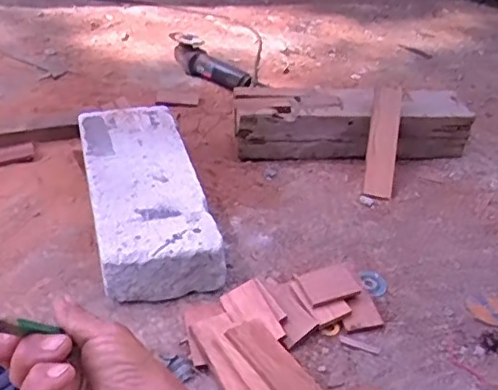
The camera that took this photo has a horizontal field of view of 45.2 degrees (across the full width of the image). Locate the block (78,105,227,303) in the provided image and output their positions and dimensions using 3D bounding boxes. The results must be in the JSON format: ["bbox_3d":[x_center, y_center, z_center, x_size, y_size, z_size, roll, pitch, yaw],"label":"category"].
[{"bbox_3d":[-0.205,-0.001,1.141,0.191,0.117,0.486,-7,37,-18],"label":"block"}]

